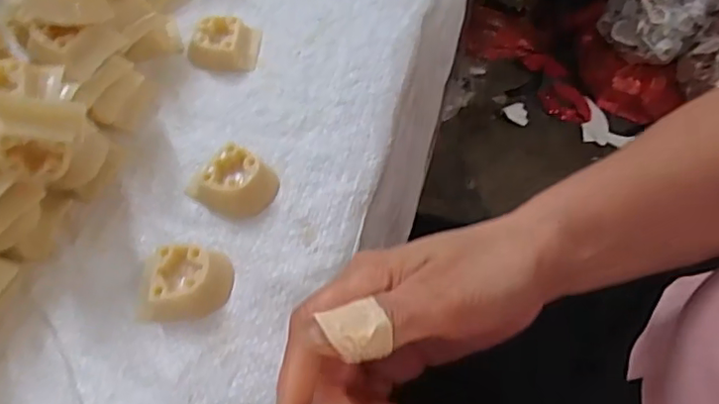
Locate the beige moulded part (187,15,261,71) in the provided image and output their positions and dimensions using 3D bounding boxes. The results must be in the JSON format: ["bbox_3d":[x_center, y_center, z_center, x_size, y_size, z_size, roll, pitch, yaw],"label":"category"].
[{"bbox_3d":[-0.087,-0.104,0.377,0.042,0.017,0.035,2,59,4],"label":"beige moulded part"}]

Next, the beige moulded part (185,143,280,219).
[{"bbox_3d":[-0.069,-0.010,0.320,0.041,0.018,0.038,37,67,22],"label":"beige moulded part"}]

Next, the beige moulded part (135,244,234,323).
[{"bbox_3d":[-0.087,0.038,0.291,0.047,0.015,0.039,-2,59,2],"label":"beige moulded part"}]

